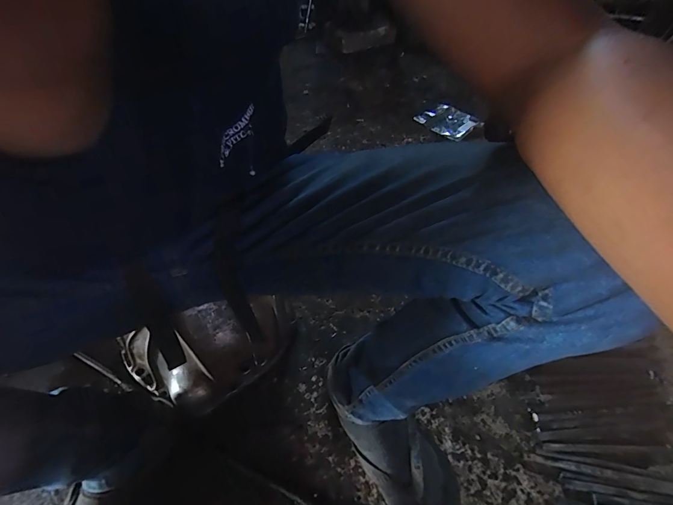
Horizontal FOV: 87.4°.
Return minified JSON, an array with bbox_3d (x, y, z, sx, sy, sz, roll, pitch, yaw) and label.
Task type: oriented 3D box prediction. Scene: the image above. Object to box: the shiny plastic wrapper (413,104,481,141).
[{"bbox_3d":[0.394,-0.466,1.241,0.147,0.038,0.211,-22,52,-20],"label":"shiny plastic wrapper"}]

